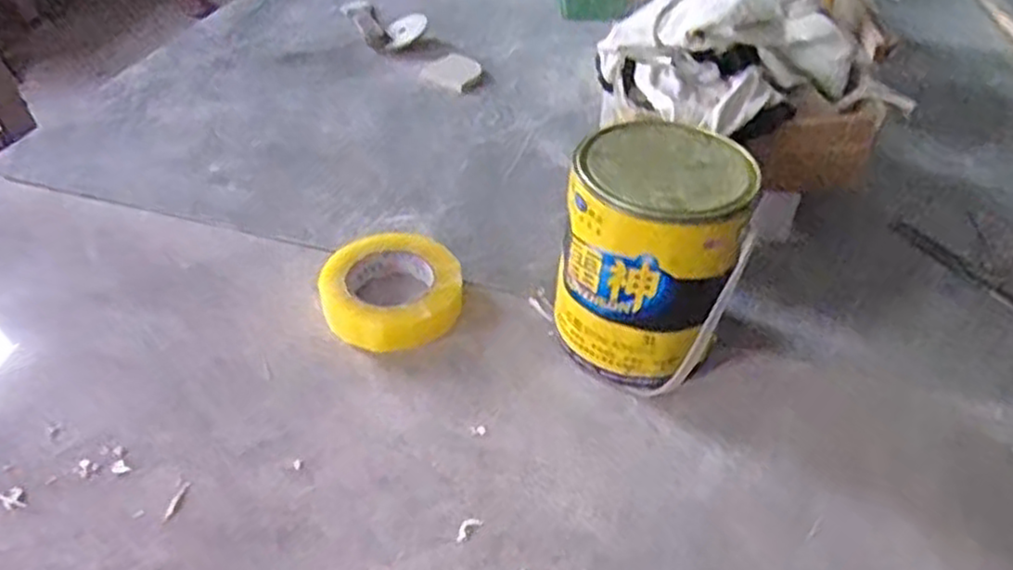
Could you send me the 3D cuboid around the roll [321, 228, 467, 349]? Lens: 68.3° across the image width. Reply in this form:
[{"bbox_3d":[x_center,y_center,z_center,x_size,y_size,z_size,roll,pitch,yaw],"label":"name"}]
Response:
[{"bbox_3d":[-0.105,0.006,0.685,0.122,0.046,0.117,1,43,-1],"label":"roll"}]

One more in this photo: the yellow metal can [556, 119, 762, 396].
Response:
[{"bbox_3d":[0.120,-0.023,0.619,0.135,0.176,0.145,1,43,-1],"label":"yellow metal can"}]

